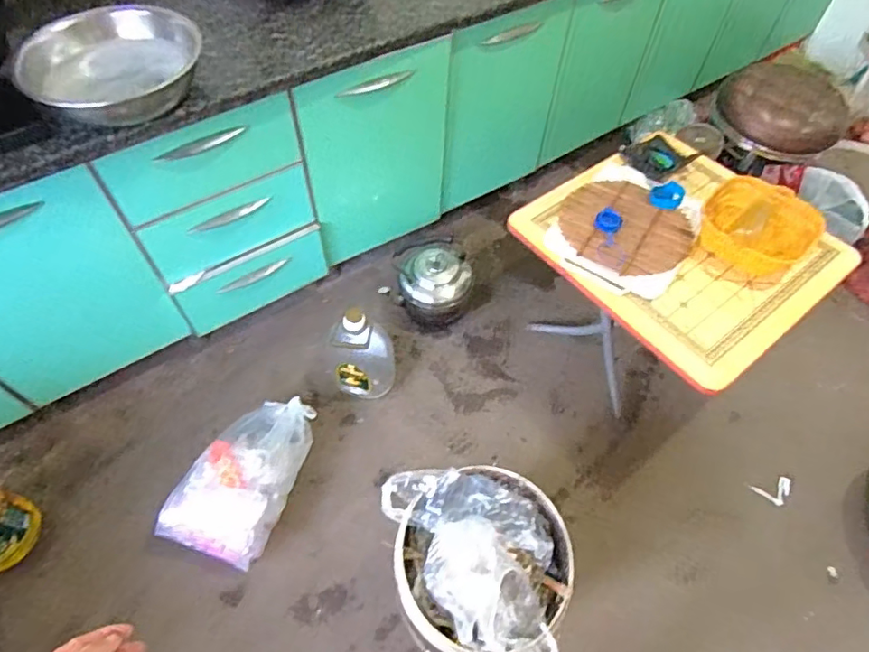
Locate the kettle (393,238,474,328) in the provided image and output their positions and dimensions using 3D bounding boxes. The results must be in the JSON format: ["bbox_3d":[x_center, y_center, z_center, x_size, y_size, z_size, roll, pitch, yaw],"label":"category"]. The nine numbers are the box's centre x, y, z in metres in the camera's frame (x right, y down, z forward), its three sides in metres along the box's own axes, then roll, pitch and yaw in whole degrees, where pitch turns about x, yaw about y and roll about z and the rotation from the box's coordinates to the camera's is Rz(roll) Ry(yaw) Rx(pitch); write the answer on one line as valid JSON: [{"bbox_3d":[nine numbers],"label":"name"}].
[{"bbox_3d":[-0.006,-0.124,1.582,0.223,0.191,0.199,-9,56,-7],"label":"kettle"}]

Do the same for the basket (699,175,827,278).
[{"bbox_3d":[0.718,-0.221,1.222,0.239,0.083,0.211,29,59,18],"label":"basket"}]

